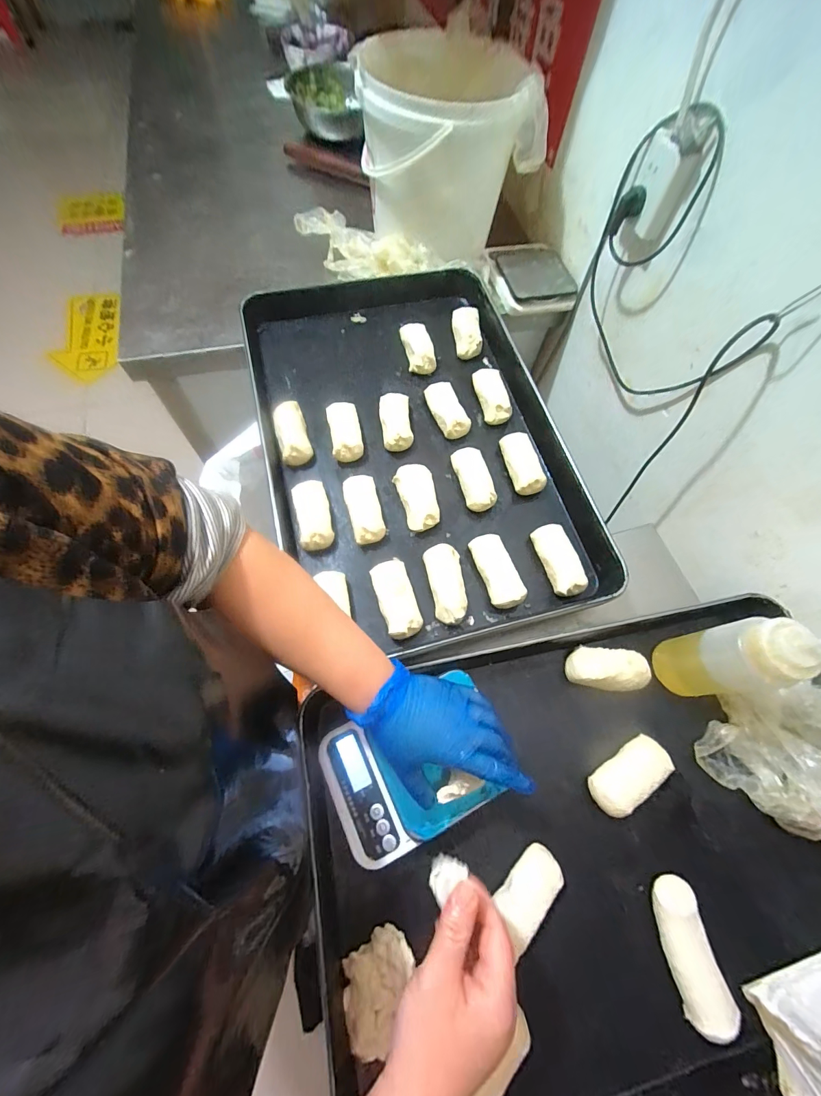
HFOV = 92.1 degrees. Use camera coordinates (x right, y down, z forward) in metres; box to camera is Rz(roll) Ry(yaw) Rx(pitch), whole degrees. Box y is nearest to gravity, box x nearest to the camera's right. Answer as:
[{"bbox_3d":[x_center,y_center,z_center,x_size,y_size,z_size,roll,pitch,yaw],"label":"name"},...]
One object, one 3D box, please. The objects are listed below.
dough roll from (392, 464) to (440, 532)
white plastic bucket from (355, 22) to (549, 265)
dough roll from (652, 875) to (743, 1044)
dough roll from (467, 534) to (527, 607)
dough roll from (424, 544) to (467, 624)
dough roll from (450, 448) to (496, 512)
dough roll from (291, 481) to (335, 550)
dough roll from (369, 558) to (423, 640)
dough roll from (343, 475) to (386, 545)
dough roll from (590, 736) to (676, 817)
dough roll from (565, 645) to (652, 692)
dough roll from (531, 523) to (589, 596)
[{"bbox_3d":[0.011,-0.070,0.536,0.049,0.029,0.100,-16,67,-10],"label":"dough roll"},{"bbox_3d":[0.060,-0.669,0.702,0.274,0.264,0.266,1,66,-3],"label":"white plastic bucket"},{"bbox_3d":[0.261,0.378,0.373,0.044,0.035,0.103,-7,66,-6],"label":"dough roll"},{"bbox_3d":[0.108,0.028,0.504,0.044,0.034,0.101,-14,67,-9],"label":"dough roll"},{"bbox_3d":[0.045,0.045,0.493,0.042,0.024,0.098,-9,66,-7],"label":"dough roll"},{"bbox_3d":[0.087,-0.096,0.553,0.042,0.031,0.099,-10,67,-8],"label":"dough roll"},{"bbox_3d":[-0.127,-0.045,0.515,0.042,0.034,0.101,-13,67,-9],"label":"dough roll"},{"bbox_3d":[-0.018,0.060,0.477,0.042,0.031,0.095,-15,67,-10],"label":"dough roll"},{"bbox_3d":[-0.062,-0.053,0.524,0.043,0.034,0.100,-11,67,-8],"label":"dough roll"},{"bbox_3d":[0.239,0.250,0.435,0.094,0.033,0.044,-27,70,-14],"label":"dough roll"},{"bbox_3d":[0.237,0.144,0.476,0.095,0.033,0.047,7,65,0],"label":"dough roll"},{"bbox_3d":[0.190,0.014,0.515,0.044,0.033,0.101,-10,67,-8],"label":"dough roll"}]

